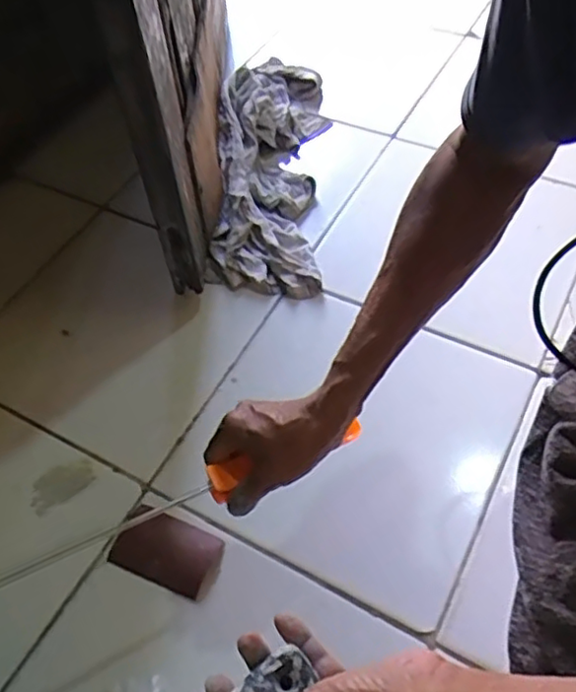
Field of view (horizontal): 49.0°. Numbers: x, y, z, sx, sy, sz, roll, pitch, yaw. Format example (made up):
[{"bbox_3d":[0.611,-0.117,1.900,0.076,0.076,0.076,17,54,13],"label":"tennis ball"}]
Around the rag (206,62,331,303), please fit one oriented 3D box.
[{"bbox_3d":[-0.027,-0.284,0.939,0.155,0.068,0.499,0,54,3],"label":"rag"}]

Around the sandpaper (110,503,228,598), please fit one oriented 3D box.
[{"bbox_3d":[-0.122,0.205,0.634,0.113,0.010,0.067,17,57,15],"label":"sandpaper"}]

